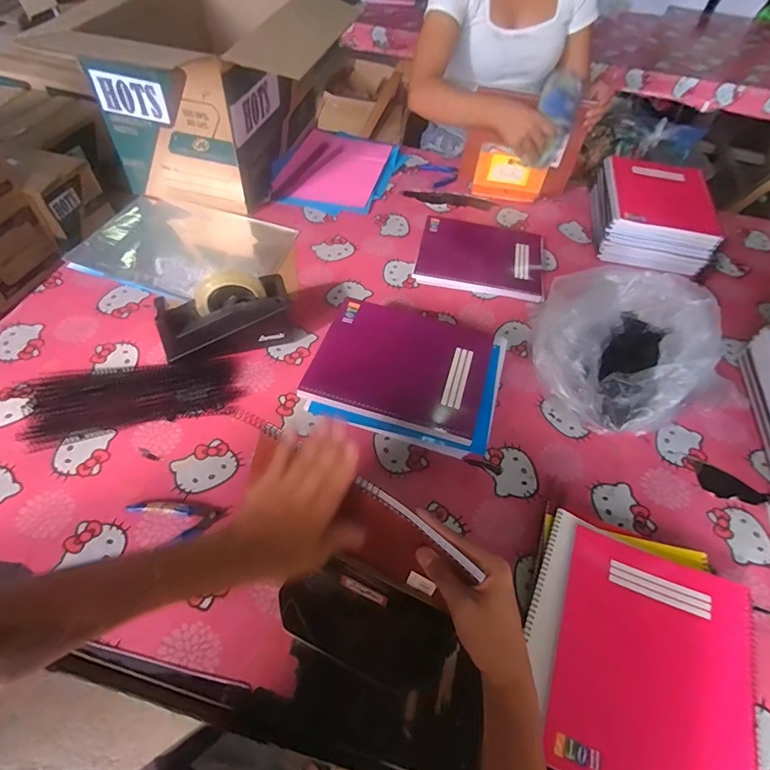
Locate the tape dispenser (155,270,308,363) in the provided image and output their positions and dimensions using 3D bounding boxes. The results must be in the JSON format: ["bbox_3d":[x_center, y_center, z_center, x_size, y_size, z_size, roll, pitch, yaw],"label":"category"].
[{"bbox_3d":[-0.244,-0.110,0.730,0.212,0.118,0.079,-18,57,-17],"label":"tape dispenser"}]

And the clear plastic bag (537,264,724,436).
[{"bbox_3d":[0.365,-0.062,0.739,0.247,0.134,0.258,17,53,8],"label":"clear plastic bag"}]

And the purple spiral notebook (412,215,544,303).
[{"bbox_3d":[0.198,-0.269,0.947,0.251,0.023,0.223,13,53,5],"label":"purple spiral notebook"}]

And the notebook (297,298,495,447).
[{"bbox_3d":[0.025,-0.028,0.692,0.248,0.027,0.191,16,53,6],"label":"notebook"}]

